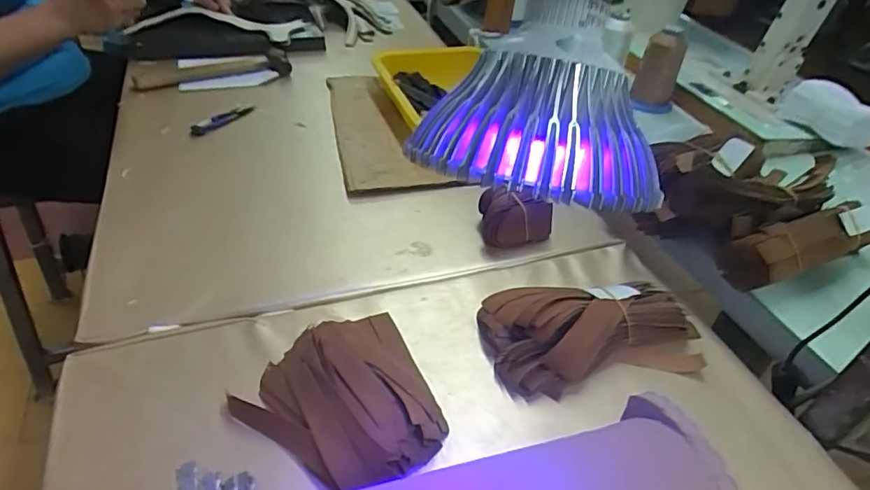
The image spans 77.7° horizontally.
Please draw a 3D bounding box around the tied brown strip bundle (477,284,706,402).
[{"bbox_3d":[0.135,0.072,0.440,0.187,0.042,0.090,2,39,-5],"label":"tied brown strip bundle"}]

